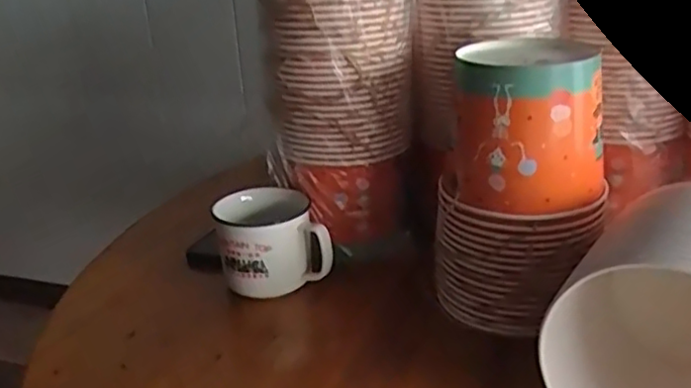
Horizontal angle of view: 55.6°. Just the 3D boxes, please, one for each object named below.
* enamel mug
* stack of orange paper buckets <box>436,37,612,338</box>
[{"bbox_3d":[-0.080,0.056,0.731,0.116,0.099,0.097,-6,23,-6],"label":"enamel mug"},{"bbox_3d":[0.165,-0.013,0.629,0.147,0.245,0.146,0,23,9],"label":"stack of orange paper buckets"}]

